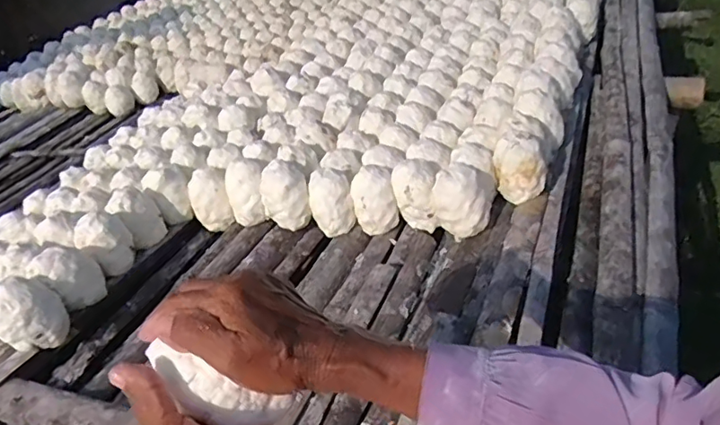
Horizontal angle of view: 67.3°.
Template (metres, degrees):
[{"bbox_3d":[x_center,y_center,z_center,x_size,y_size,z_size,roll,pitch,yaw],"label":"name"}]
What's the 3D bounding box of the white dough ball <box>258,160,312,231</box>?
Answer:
[{"bbox_3d":[-0.131,-0.030,0.941,0.083,0.093,0.076,-12,37,-1],"label":"white dough ball"}]

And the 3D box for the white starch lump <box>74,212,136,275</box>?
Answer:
[{"bbox_3d":[-0.412,0.051,0.883,0.078,0.091,0.063,-30,41,-23],"label":"white starch lump"}]

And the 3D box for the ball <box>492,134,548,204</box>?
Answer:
[{"bbox_3d":[0.257,-0.072,0.871,0.081,0.089,0.057,1,38,16],"label":"ball"}]

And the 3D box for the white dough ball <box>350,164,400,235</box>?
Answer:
[{"bbox_3d":[0.023,-0.022,0.921,0.071,0.088,0.078,-7,37,5],"label":"white dough ball"}]

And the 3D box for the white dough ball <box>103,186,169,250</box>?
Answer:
[{"bbox_3d":[-0.392,0.008,0.953,0.076,0.090,0.088,-26,39,-20],"label":"white dough ball"}]

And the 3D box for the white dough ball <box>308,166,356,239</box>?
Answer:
[{"bbox_3d":[-0.050,-0.018,0.931,0.074,0.090,0.076,-10,37,1],"label":"white dough ball"}]

